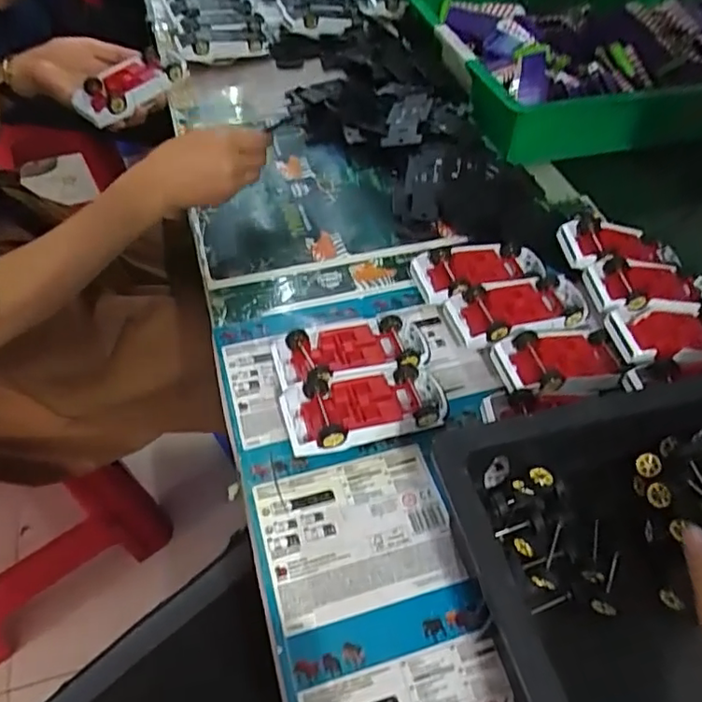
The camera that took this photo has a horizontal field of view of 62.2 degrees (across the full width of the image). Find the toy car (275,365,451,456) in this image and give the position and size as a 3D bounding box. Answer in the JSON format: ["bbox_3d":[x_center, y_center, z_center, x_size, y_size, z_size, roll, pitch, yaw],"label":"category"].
[{"bbox_3d":[0.013,0.048,0.467,0.132,0.037,0.063,-8,52,-11],"label":"toy car"}]

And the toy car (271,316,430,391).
[{"bbox_3d":[0.003,0.005,0.504,0.134,0.036,0.064,-12,53,-13],"label":"toy car"}]

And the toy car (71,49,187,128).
[{"bbox_3d":[-0.244,-0.296,0.660,0.060,0.036,0.122,30,54,17],"label":"toy car"}]

